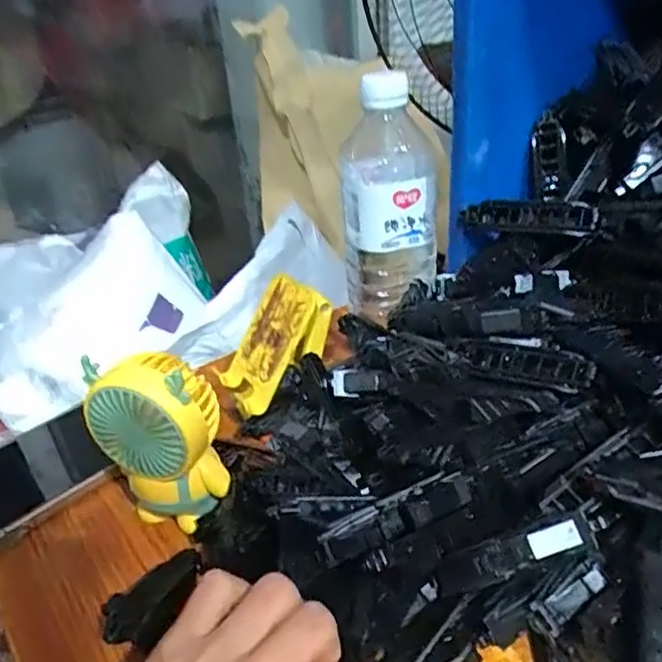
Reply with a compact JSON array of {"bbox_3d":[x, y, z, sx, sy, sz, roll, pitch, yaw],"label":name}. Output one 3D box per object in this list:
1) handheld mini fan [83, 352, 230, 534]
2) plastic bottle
[{"bbox_3d":[-0.093,0.061,0.347,0.062,0.103,0.032,8,33,19],"label":"handheld mini fan"},{"bbox_3d":[0.042,-0.096,0.449,0.064,0.153,0.071,-3,31,3],"label":"plastic bottle"}]

